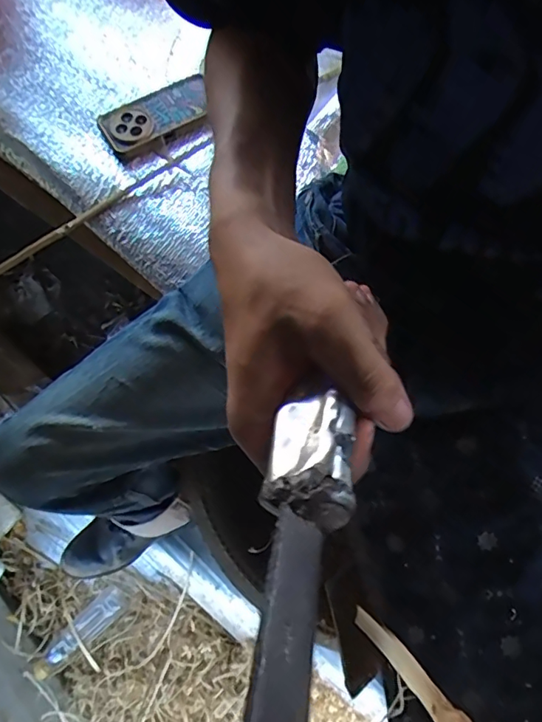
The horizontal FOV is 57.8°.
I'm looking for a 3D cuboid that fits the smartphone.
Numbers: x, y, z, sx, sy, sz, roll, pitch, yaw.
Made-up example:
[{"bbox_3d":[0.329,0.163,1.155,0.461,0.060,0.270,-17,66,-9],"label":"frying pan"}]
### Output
[{"bbox_3d":[-0.163,-0.358,0.704,0.161,0.011,0.084,-34,71,-13],"label":"smartphone"}]

